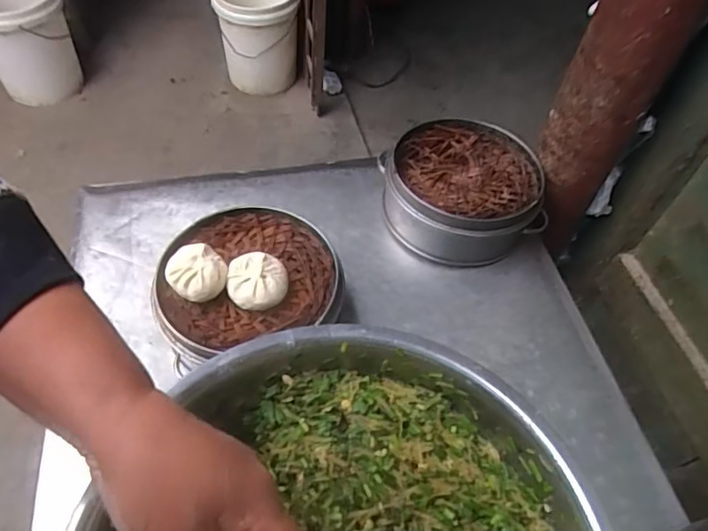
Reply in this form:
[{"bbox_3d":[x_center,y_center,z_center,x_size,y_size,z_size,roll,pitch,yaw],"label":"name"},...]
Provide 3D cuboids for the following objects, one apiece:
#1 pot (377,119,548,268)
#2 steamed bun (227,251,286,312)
[{"bbox_3d":[0.136,-0.091,0.699,0.191,0.095,0.183,3,52,-3],"label":"pot"},{"bbox_3d":[-0.098,0.017,0.545,0.059,0.034,0.054,0,52,-5],"label":"steamed bun"}]

